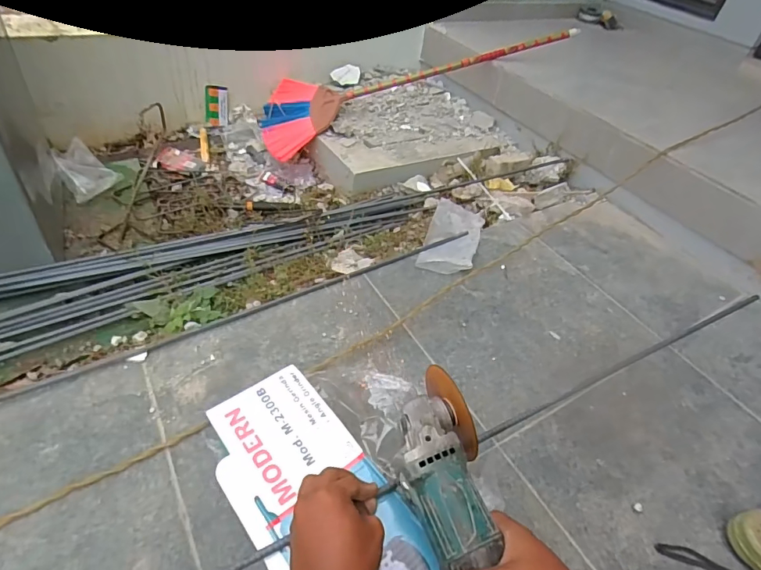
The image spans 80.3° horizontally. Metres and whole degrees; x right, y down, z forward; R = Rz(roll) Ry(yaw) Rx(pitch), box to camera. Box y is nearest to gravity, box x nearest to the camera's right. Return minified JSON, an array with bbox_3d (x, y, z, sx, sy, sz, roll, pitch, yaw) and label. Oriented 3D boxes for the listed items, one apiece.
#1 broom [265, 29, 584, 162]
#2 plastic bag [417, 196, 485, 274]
[{"bbox_3d":[0.112,-0.571,1.274,0.931,0.083,0.359,-18,50,-5],"label":"broom"},{"bbox_3d":[0.150,-0.100,0.935,0.105,0.018,0.219,16,47,9],"label":"plastic bag"}]

